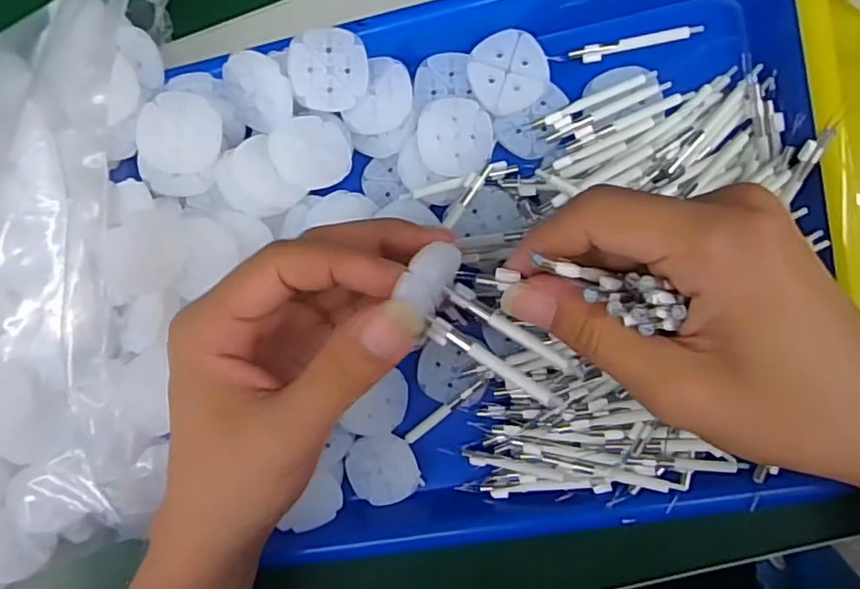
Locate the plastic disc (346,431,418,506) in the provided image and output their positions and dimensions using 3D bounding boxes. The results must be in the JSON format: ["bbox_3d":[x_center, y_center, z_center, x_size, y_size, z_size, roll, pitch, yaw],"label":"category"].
[{"bbox_3d":[-0.025,0.088,0.308,0.035,0.004,0.035,0,92,7],"label":"plastic disc"}]

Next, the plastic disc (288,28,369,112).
[{"bbox_3d":[-0.046,-0.102,0.276,0.035,0.004,0.034,-8,115,-17],"label":"plastic disc"}]

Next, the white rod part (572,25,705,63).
[{"bbox_3d":[0.096,-0.116,0.283,0.059,0.006,0.007,-8,91,7],"label":"white rod part"}]

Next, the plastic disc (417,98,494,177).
[{"bbox_3d":[0.012,-0.073,0.285,0.034,0.004,0.034,-1,95,-11],"label":"plastic disc"}]

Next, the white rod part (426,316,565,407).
[{"bbox_3d":[0.022,0.024,0.208,0.053,0.004,0.007,32,96,12],"label":"white rod part"}]

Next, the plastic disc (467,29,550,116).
[{"bbox_3d":[0.036,-0.104,0.282,0.035,0.004,0.035,0,92,7],"label":"plastic disc"}]

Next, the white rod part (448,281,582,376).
[{"bbox_3d":[0.030,0.012,0.214,0.053,0.005,0.006,33,96,6],"label":"white rod part"}]

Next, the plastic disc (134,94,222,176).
[{"bbox_3d":[-0.113,-0.073,0.273,0.035,0.008,0.035,0,92,7],"label":"plastic disc"}]

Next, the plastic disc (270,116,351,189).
[{"bbox_3d":[-0.054,-0.066,0.282,0.038,0.007,0.032,-8,92,-17],"label":"plastic disc"}]

